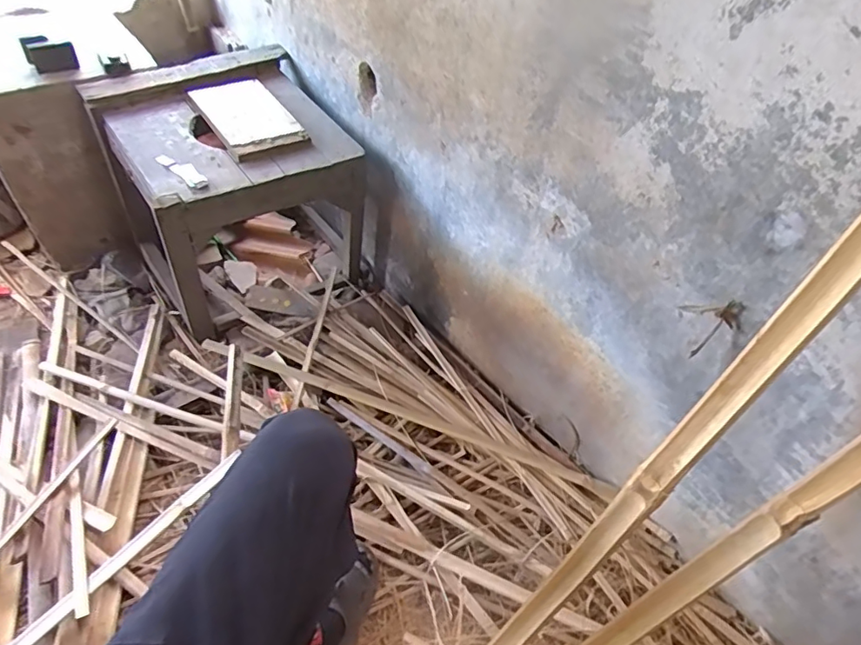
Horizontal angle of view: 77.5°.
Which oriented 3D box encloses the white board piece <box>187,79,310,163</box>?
[{"bbox_3d":[-0.374,-0.422,1.104,0.157,0.029,0.224,-31,69,-20],"label":"white board piece"}]

